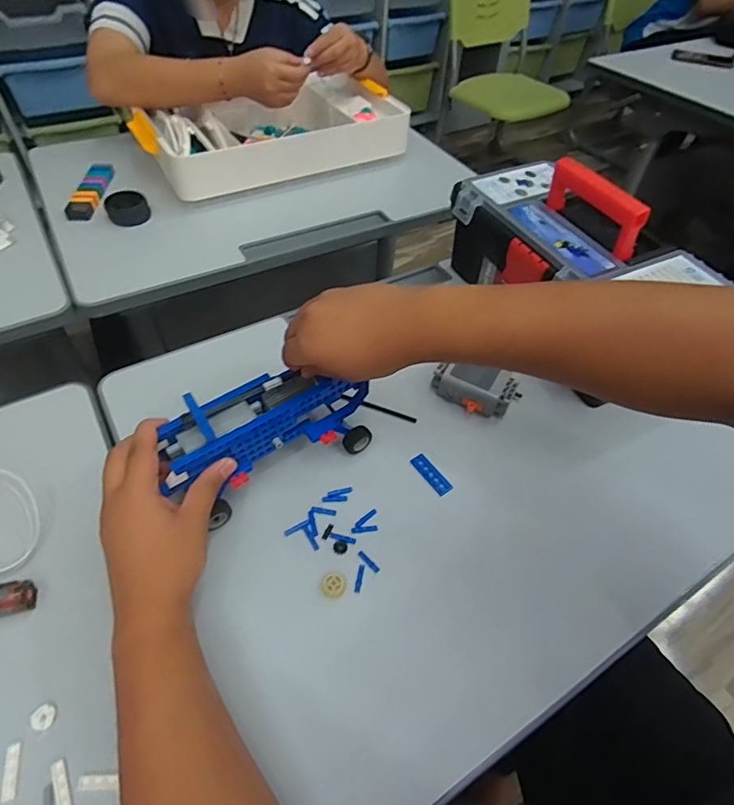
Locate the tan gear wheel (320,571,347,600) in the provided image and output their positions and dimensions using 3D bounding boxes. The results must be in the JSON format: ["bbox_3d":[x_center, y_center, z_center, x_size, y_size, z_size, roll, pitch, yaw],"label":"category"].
[{"bbox_3d":[-0.028,0.152,0.416,0.022,0.004,0.021,3,52,-3],"label":"tan gear wheel"}]

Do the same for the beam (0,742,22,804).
[{"bbox_3d":[-0.237,0.245,0.330,0.009,0.004,0.032,-9,53,-12],"label":"beam"}]

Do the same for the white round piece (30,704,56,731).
[{"bbox_3d":[-0.228,0.221,0.350,0.015,0.004,0.015,3,52,-3],"label":"white round piece"}]

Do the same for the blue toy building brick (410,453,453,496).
[{"bbox_3d":[0.064,0.071,0.493,0.017,0.004,0.047,-29,60,-25],"label":"blue toy building brick"}]

